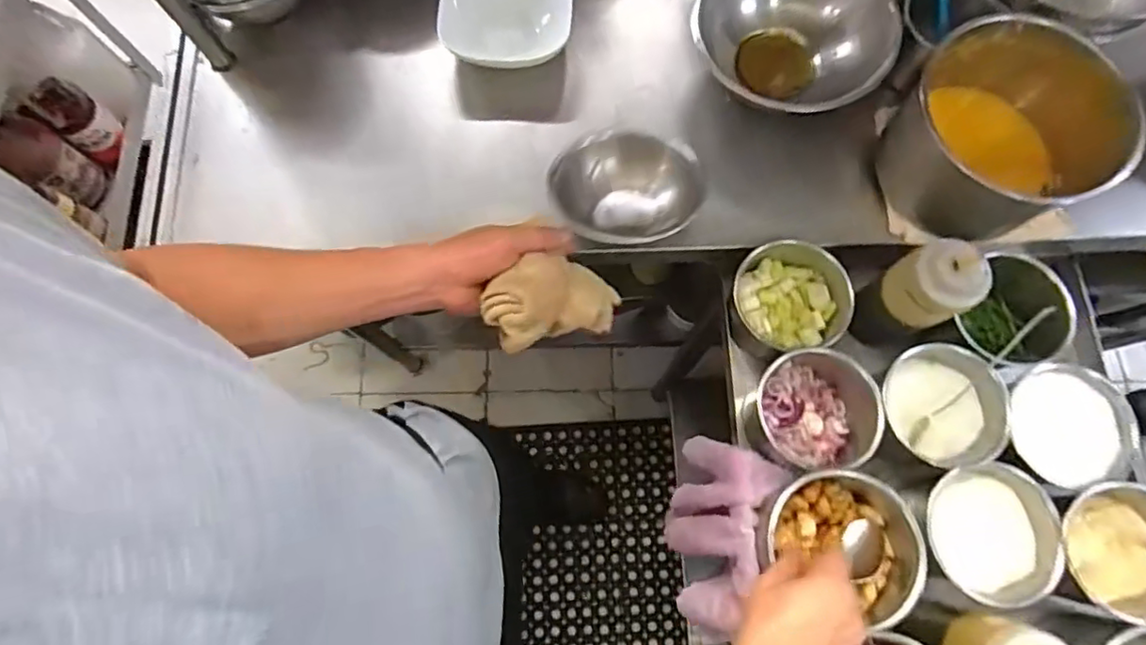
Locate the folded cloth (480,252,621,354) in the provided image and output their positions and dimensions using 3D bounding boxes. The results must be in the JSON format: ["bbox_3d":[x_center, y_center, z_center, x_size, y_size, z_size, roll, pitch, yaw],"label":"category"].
[{"bbox_3d":[-0.014,-0.023,0.546,0.136,0.037,0.071,-11,70,-43],"label":"folded cloth"}]

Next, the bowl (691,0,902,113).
[{"bbox_3d":[0.231,-0.311,0.673,0.174,0.120,0.201,-15,75,-3],"label":"bowl"}]

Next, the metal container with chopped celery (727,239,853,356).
[{"bbox_3d":[0.231,-0.020,0.672,0.119,0.102,0.116,0,75,1],"label":"metal container with chopped celery"}]

